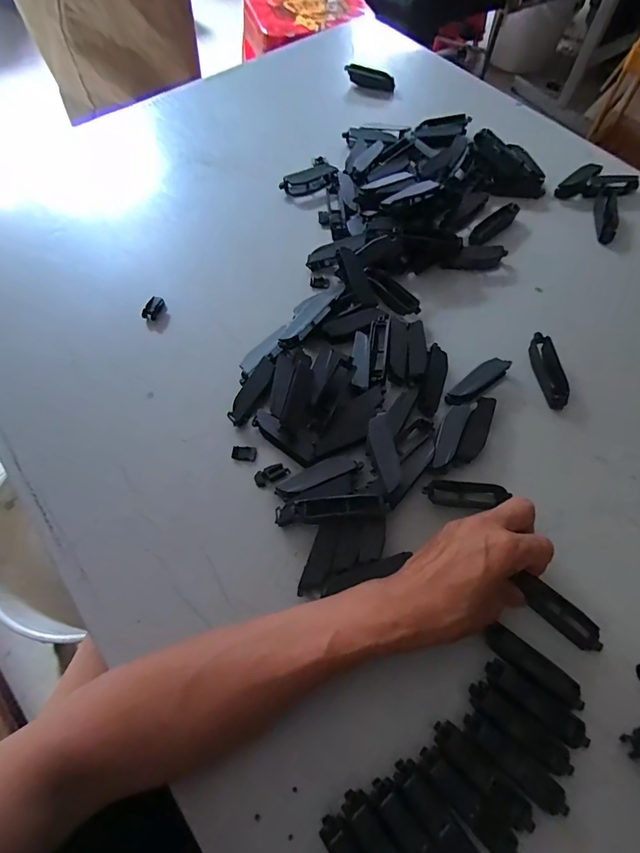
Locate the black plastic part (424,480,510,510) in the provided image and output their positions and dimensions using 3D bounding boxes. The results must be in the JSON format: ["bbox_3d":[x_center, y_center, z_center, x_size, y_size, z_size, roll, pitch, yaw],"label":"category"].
[{"bbox_3d":[0.123,0.058,0.358,0.070,0.014,0.020,5,63,-7],"label":"black plastic part"}]

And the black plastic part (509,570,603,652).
[{"bbox_3d":[0.179,0.139,0.319,0.068,0.004,0.022,40,86,16],"label":"black plastic part"}]

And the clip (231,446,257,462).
[{"bbox_3d":[-0.067,0.024,0.382,0.021,0.004,0.013,6,64,3],"label":"clip"}]

